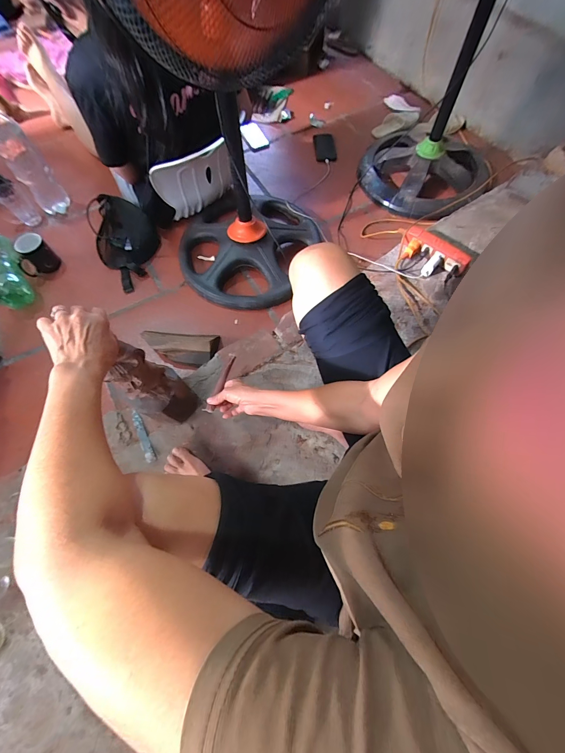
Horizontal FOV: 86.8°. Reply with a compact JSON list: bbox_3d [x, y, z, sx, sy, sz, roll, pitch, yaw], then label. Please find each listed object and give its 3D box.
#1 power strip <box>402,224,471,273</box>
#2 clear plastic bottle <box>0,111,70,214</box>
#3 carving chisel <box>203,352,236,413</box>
[{"bbox_3d":[0.439,-0.364,0.855,0.192,0.048,0.039,40,73,17],"label":"power strip"},{"bbox_3d":[-0.810,-0.668,0.956,0.077,0.319,0.096,38,73,16],"label":"clear plastic bottle"},{"bbox_3d":[-0.135,0.014,0.647,0.018,0.012,0.135,23,80,11],"label":"carving chisel"}]

